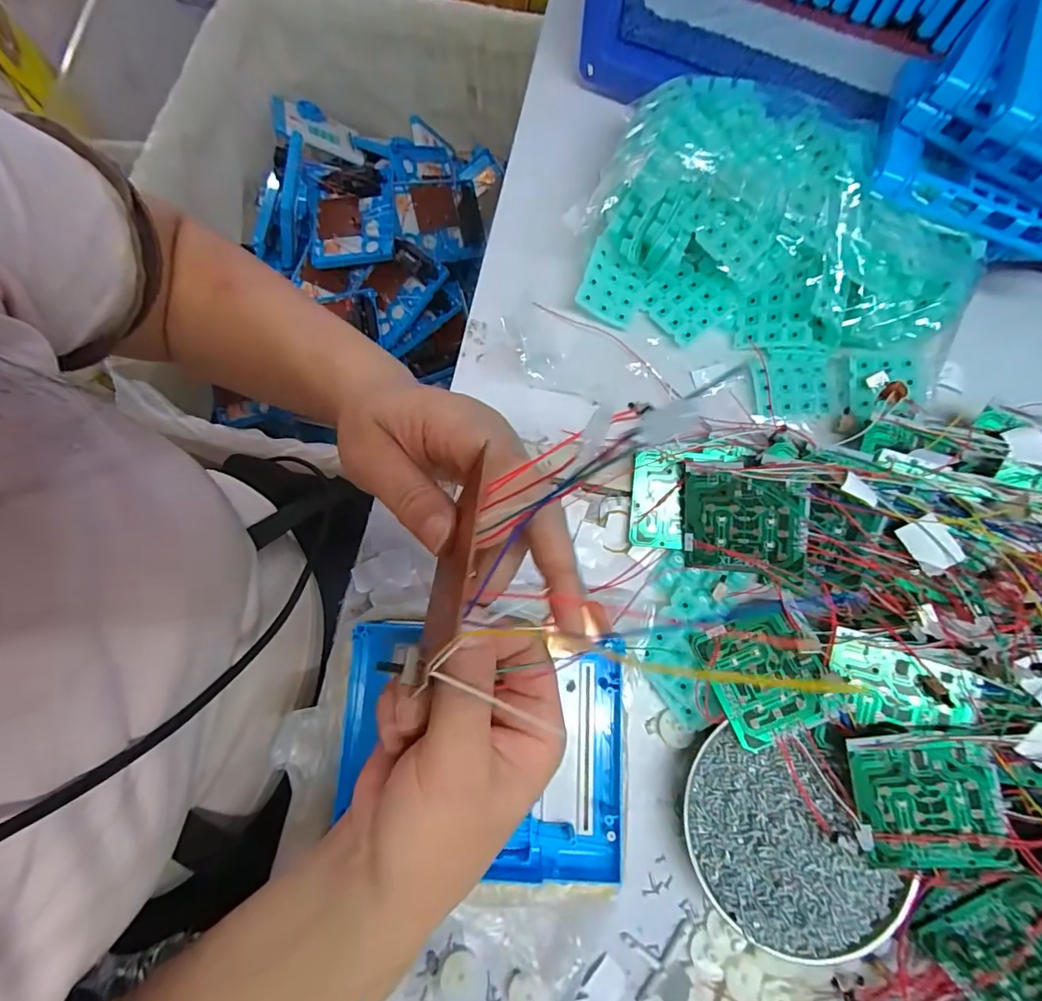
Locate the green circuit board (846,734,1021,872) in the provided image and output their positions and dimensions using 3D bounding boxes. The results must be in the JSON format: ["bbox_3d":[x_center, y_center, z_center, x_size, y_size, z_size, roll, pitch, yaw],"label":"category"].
[{"bbox_3d":[0.226,0.168,0.268,0.070,0.007,0.076,-11,86,11],"label":"green circuit board"}]

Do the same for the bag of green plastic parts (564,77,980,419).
[{"bbox_3d":[0.176,-0.180,0.345,0.267,0.075,0.179,34,80,8],"label":"bag of green plastic parts"}]

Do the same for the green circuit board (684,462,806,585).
[{"bbox_3d":[0.144,0.016,0.314,0.075,0.005,0.065,9,106,23],"label":"green circuit board"}]

